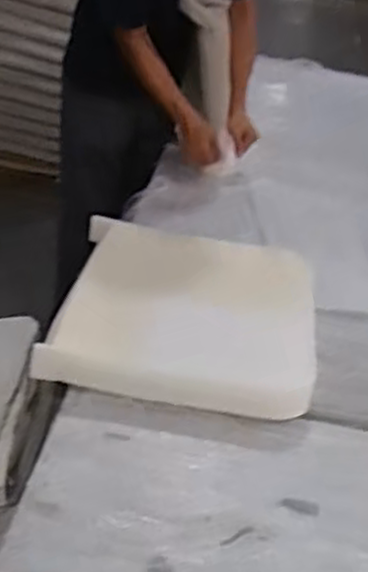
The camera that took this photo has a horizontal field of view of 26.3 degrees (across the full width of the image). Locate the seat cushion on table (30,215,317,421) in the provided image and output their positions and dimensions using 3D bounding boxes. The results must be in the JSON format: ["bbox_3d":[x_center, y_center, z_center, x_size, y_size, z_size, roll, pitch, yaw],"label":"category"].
[{"bbox_3d":[0.008,0.037,1.357,0.411,0.089,0.470,8,31,2],"label":"seat cushion on table"}]

